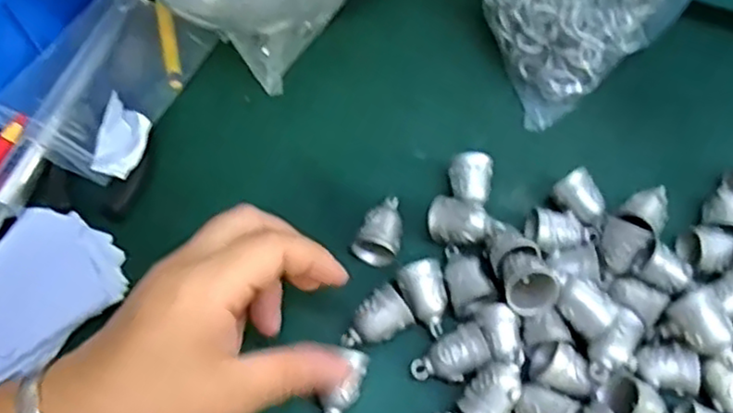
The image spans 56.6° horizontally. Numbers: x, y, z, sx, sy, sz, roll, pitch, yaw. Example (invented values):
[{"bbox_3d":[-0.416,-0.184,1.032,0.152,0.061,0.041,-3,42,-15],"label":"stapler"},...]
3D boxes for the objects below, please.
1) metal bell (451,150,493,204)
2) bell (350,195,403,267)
[{"bbox_3d":[0.057,-0.013,0.378,0.022,0.023,0.028,7,64,4],"label":"metal bell"},{"bbox_3d":[0.008,0.012,0.367,0.023,0.021,0.037,12,64,6],"label":"bell"}]

